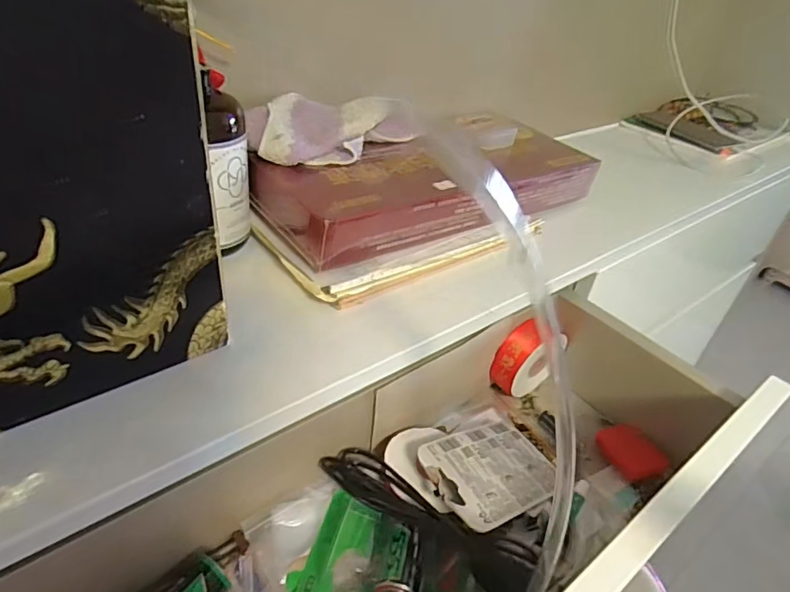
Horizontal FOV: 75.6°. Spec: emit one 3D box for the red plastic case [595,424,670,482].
[{"bbox_3d":[0.217,0.143,0.466,0.039,0.018,0.057,-15,40,-25],"label":"red plastic case"}]

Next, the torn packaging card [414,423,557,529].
[{"bbox_3d":[0.079,0.139,0.412,0.121,0.004,0.079,-4,39,-40],"label":"torn packaging card"}]

